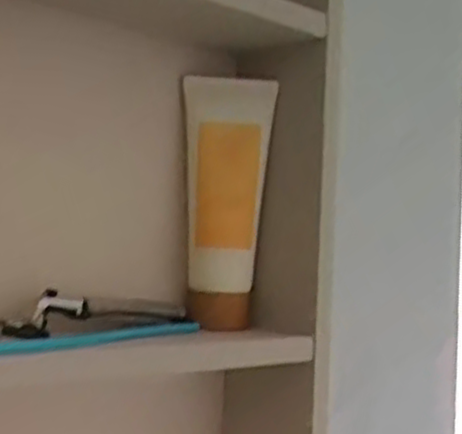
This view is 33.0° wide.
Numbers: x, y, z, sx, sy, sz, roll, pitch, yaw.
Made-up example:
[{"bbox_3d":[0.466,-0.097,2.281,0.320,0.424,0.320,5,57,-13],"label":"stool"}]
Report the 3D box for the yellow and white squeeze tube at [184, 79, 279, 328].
[{"bbox_3d":[-0.003,-0.012,0.510,0.052,0.161,0.032,4,-3,-28],"label":"yellow and white squeeze tube"}]

